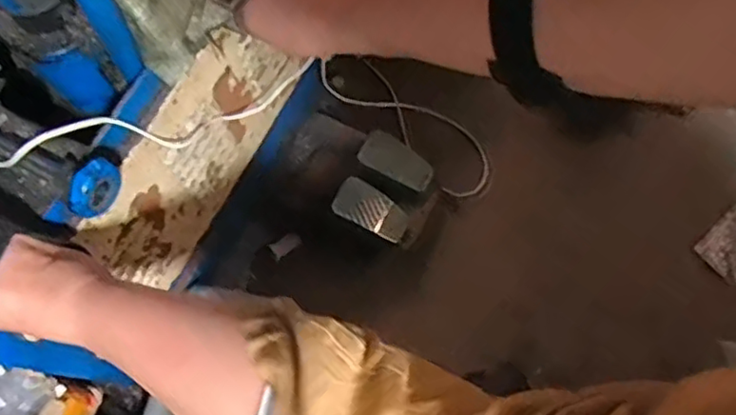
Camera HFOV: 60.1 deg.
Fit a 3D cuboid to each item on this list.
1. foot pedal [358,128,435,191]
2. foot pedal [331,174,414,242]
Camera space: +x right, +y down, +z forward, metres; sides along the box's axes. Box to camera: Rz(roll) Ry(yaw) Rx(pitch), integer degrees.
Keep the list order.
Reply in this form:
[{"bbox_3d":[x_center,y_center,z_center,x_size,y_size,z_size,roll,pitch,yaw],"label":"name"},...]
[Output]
[{"bbox_3d":[0.056,-0.085,1.165,0.137,0.025,0.066,30,74,-5],"label":"foot pedal"},{"bbox_3d":[0.004,0.011,1.160,0.140,0.045,0.076,32,72,-8],"label":"foot pedal"}]

